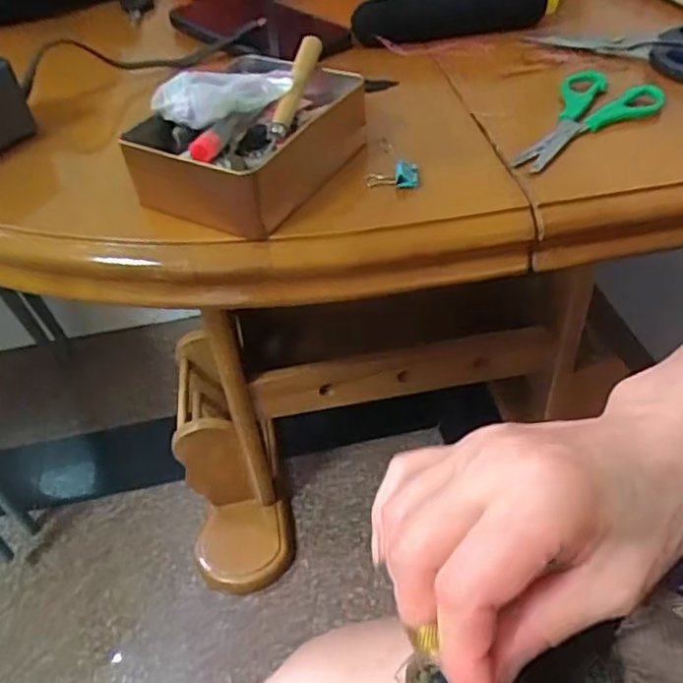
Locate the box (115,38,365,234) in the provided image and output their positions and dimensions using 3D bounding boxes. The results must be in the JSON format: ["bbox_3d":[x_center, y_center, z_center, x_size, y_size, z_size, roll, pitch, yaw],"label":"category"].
[{"bbox_3d":[-0.051,-0.125,0.377,0.104,0.053,0.129,18,49,22],"label":"box"}]

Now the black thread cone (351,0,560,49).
[{"bbox_3d":[0.089,-0.269,0.518,0.162,0.051,0.054,-9,44,-4],"label":"black thread cone"}]

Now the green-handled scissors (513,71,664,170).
[{"bbox_3d":[0.152,-0.135,0.399,0.060,0.011,0.125,22,51,26],"label":"green-handled scissors"}]

